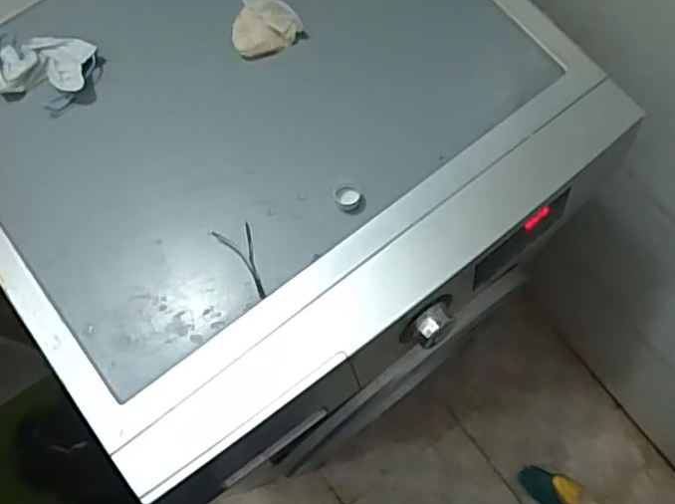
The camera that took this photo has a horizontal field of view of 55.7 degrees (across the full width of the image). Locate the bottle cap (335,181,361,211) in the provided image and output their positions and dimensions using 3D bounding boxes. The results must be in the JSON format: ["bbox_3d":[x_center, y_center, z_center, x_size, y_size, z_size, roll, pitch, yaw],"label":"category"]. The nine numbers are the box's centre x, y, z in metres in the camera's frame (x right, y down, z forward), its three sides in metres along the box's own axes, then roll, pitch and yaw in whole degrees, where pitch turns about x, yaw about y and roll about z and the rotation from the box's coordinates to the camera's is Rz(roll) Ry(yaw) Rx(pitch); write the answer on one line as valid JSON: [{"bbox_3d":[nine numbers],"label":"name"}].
[{"bbox_3d":[0.010,-0.054,0.614,0.025,0.015,0.032,-13,71,-5],"label":"bottle cap"}]

